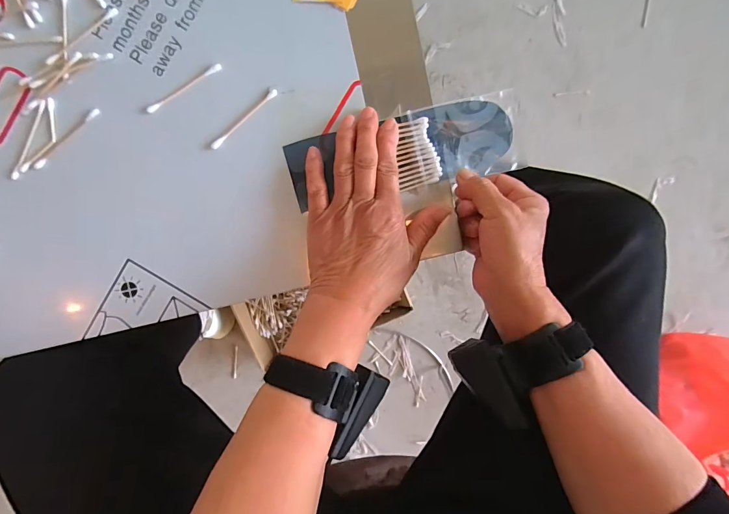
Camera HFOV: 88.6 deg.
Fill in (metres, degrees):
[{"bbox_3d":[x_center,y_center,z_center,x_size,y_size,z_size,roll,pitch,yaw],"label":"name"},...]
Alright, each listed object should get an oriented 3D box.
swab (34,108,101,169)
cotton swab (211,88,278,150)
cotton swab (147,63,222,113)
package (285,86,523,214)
[{"bbox_3d":[-0.252,-0.100,0.317,0.072,0.005,0.008,-42,96,2],"label":"swab"},{"bbox_3d":[-0.102,-0.116,0.315,0.072,0.004,0.006,-41,96,2],"label":"cotton swab"},{"bbox_3d":[-0.151,-0.141,0.312,0.072,0.004,0.007,-31,96,1],"label":"cotton swab"},{"bbox_3d":[0.036,-0.093,0.322,0.201,0.013,0.068,-10,96,-1],"label":"package"}]

